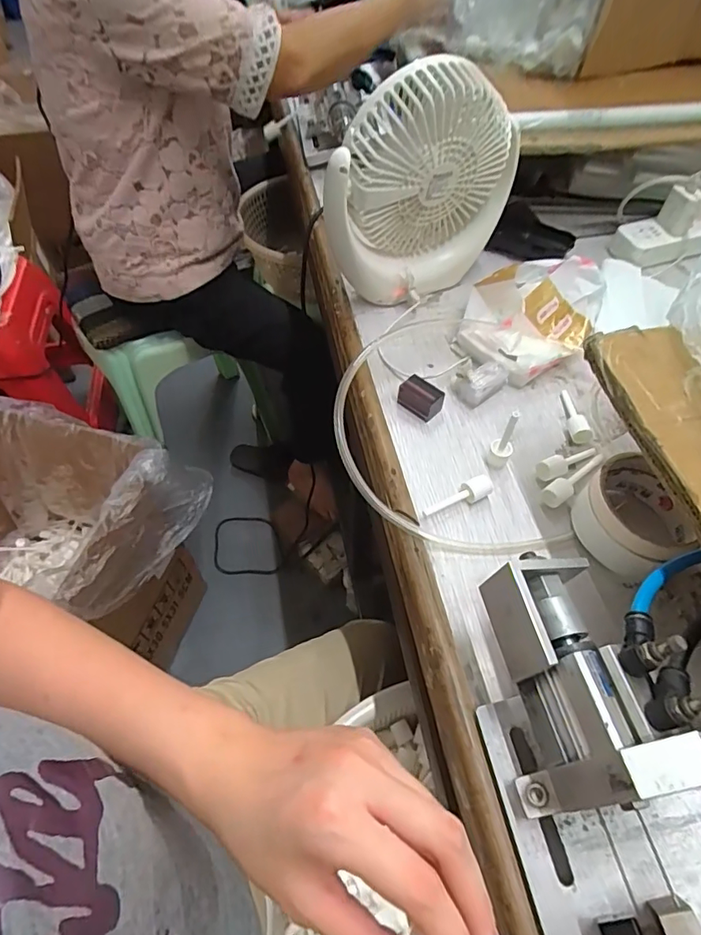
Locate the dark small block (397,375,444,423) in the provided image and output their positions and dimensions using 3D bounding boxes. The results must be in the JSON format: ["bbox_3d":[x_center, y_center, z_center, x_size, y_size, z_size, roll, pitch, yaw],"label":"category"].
[{"bbox_3d":[0.067,-0.067,0.491,0.026,0.027,0.038,-36,62,-22],"label":"dark small block"}]

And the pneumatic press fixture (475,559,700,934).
[{"bbox_3d":[0.170,0.220,0.225,0.127,0.099,0.379,-12,56,-8],"label":"pneumatic press fixture"}]

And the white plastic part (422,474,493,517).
[{"bbox_3d":[0.088,0.026,0.428,0.065,0.014,0.015,-20,57,-13],"label":"white plastic part"}]

